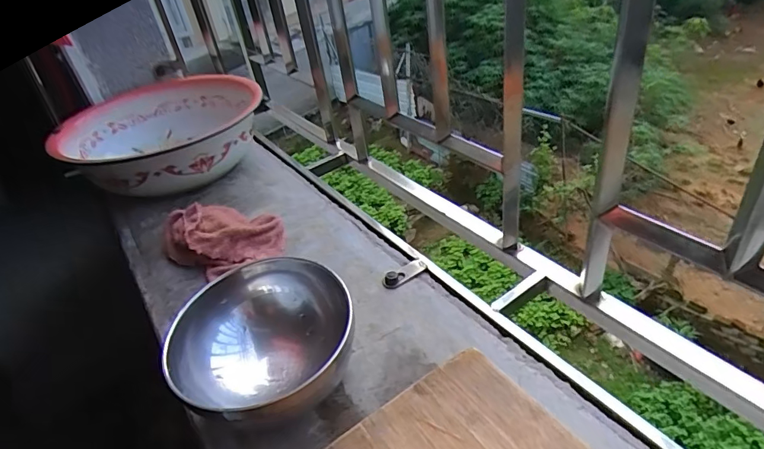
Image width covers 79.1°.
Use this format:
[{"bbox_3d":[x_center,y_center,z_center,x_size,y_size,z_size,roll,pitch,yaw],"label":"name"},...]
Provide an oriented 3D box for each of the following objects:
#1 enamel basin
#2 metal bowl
[{"bbox_3d":[-0.359,-0.142,0.792,0.321,0.114,0.328,-6,35,4],"label":"enamel basin"},{"bbox_3d":[-0.100,0.104,0.398,0.149,0.070,0.153,-7,36,5],"label":"metal bowl"}]

